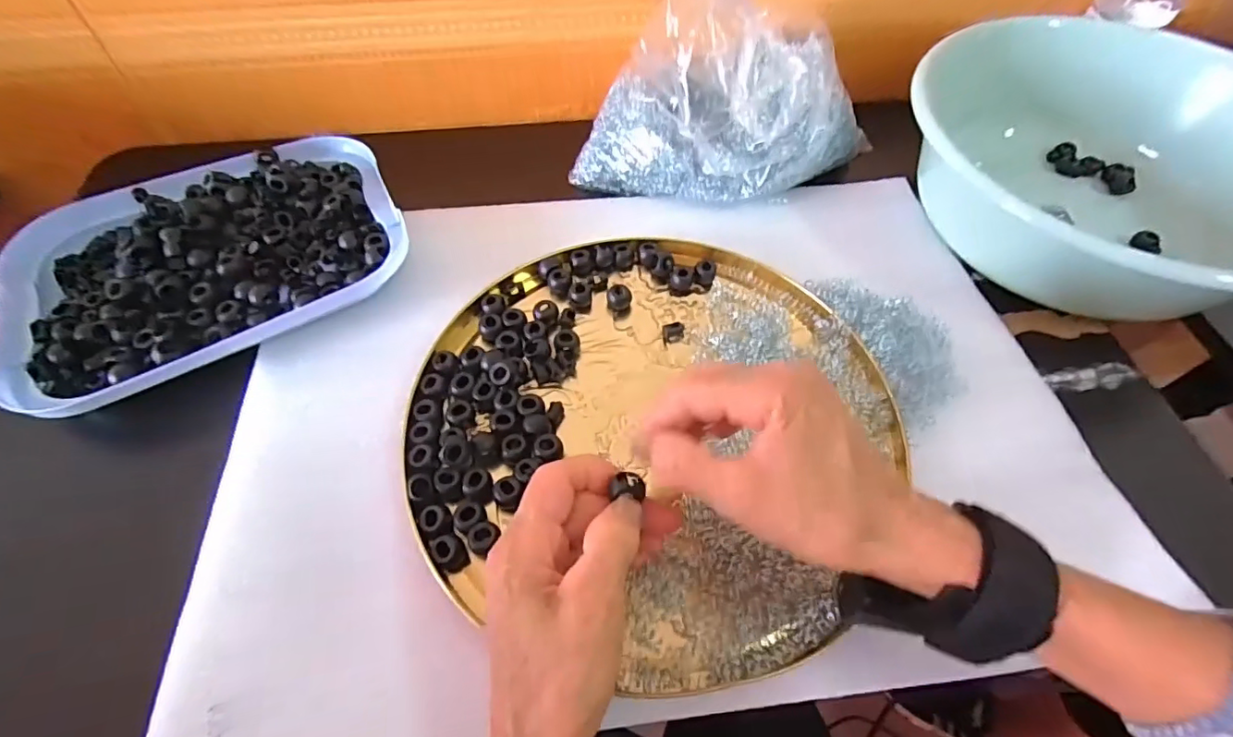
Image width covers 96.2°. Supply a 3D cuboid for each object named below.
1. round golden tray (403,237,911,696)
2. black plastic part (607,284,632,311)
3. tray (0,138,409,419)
[{"bbox_3d":[0.025,0.031,0.344,0.287,0.034,0.285,1,57,-1],"label":"round golden tray"},{"bbox_3d":[0.002,-0.050,0.391,0.017,0.011,0.014,5,57,2],"label":"black plastic part"},{"bbox_3d":[-0.286,-0.084,0.395,0.250,0.034,0.184,-25,61,-16],"label":"tray"}]

